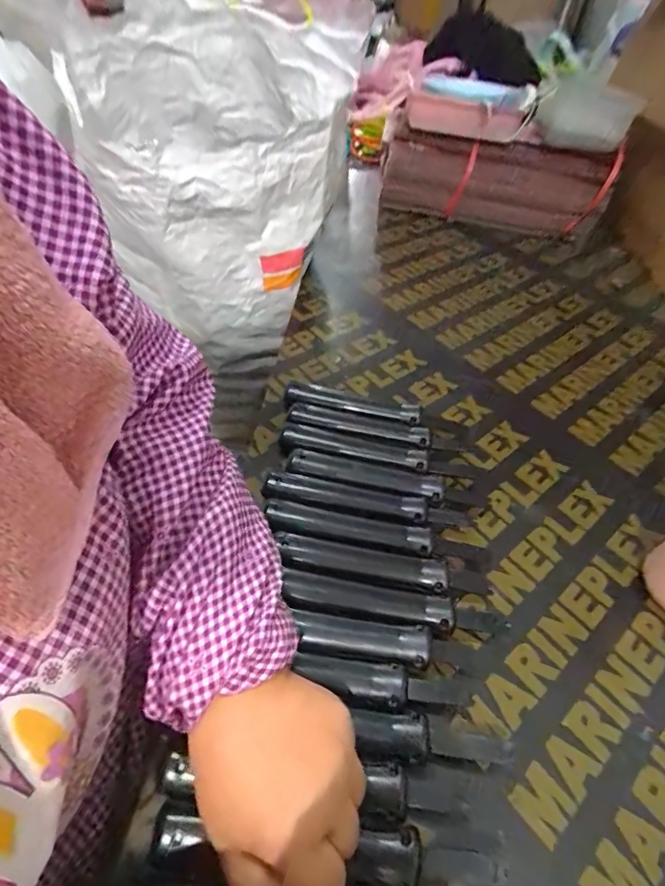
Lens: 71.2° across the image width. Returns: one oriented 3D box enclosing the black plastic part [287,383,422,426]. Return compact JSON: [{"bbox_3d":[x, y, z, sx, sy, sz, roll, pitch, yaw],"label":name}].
[{"bbox_3d":[0.022,-0.041,0.517,0.147,0.018,0.031,13,48,6],"label":"black plastic part"}]

